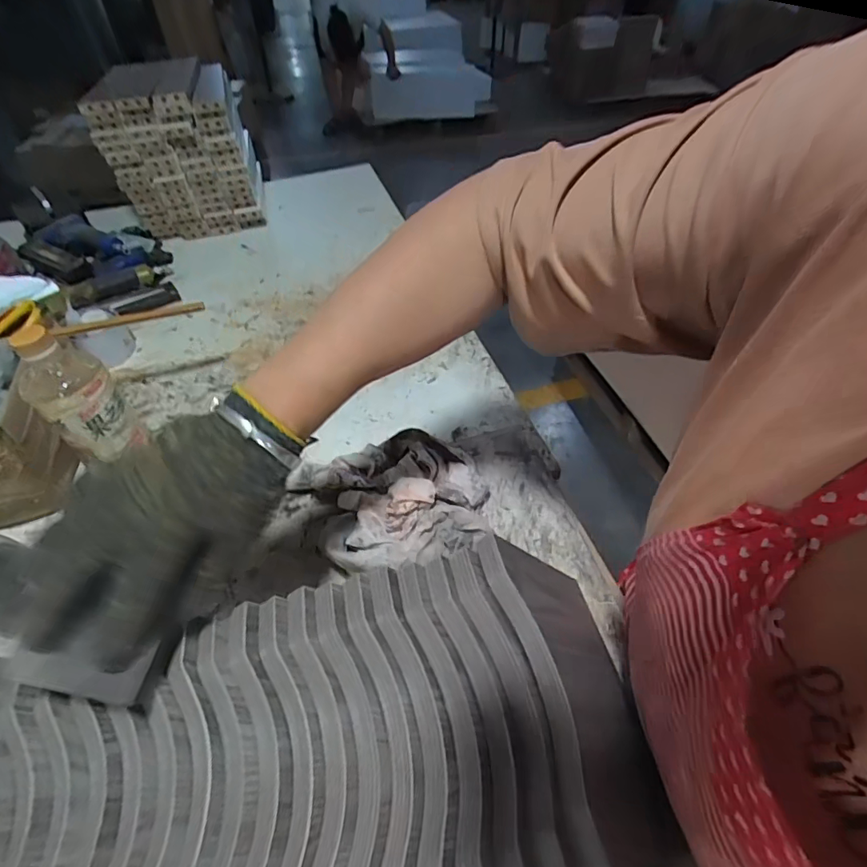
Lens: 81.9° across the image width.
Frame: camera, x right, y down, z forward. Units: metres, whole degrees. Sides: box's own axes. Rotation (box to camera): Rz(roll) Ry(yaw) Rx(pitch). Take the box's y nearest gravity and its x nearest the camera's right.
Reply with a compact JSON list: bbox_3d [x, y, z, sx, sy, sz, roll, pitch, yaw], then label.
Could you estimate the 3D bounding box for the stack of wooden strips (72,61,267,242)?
[{"bbox_3d":[-0.495,-0.586,0.999,0.239,0.269,0.284,-12,46,-9],"label":"stack of wooden strips"}]

